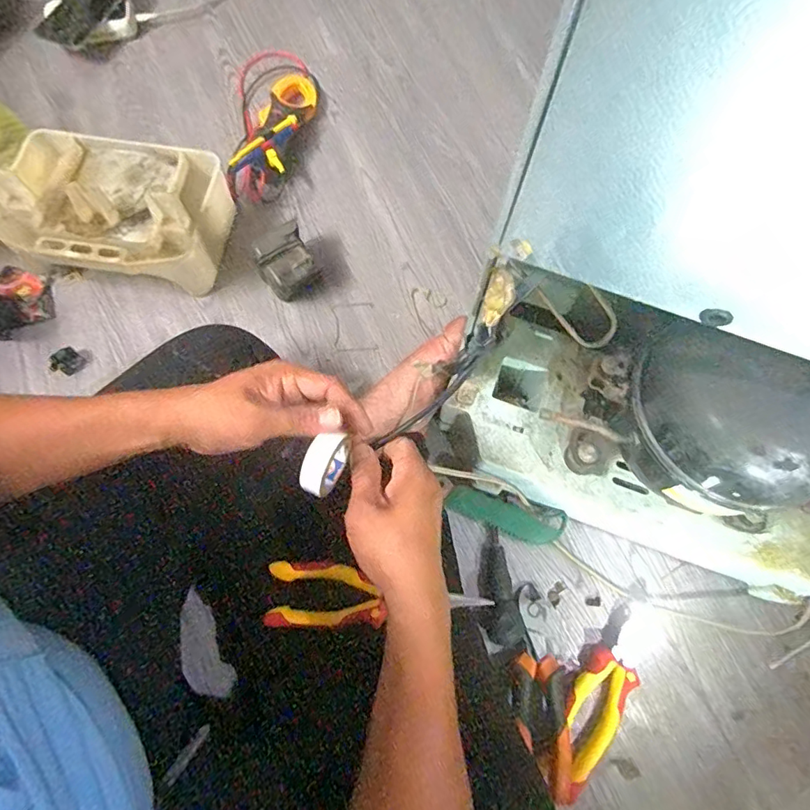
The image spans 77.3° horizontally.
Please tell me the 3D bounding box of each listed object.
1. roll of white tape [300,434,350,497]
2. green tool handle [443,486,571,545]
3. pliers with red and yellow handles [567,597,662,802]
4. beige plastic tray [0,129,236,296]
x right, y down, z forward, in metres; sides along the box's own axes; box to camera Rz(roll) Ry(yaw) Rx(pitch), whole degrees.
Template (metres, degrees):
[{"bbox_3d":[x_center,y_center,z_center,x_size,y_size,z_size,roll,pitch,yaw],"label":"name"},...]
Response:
[{"bbox_3d":[-0.061,0.045,0.384,0.024,0.040,0.047,24,73,6],"label":"roll of white tape"},{"bbox_3d":[0.107,0.121,0.549,0.126,0.020,0.038,13,72,3],"label":"green tool handle"},{"bbox_3d":[0.197,0.278,0.502,0.050,0.022,0.185,37,74,10],"label":"pliers with red and yellow handles"},{"bbox_3d":[-0.349,-0.239,0.615,0.256,0.101,0.180,14,72,3],"label":"beige plastic tray"}]

